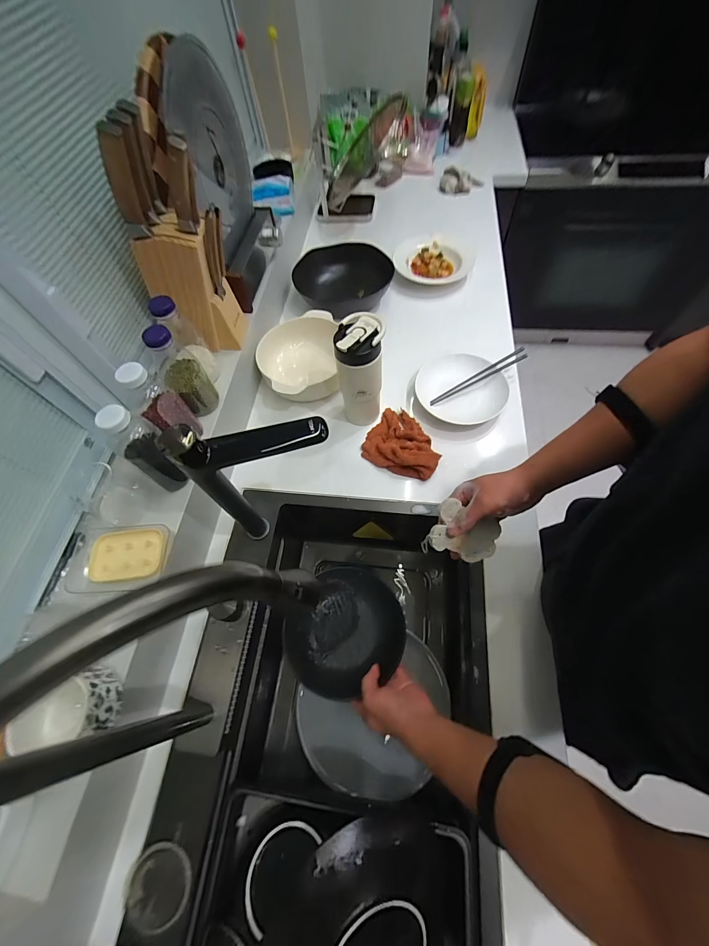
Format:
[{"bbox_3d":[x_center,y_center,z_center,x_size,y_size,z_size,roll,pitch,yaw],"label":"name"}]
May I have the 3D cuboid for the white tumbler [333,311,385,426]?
[{"bbox_3d":[0.013,-0.186,0.675,0.079,0.215,0.088,4,62,6],"label":"white tumbler"}]

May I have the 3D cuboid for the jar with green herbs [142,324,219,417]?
[{"bbox_3d":[-0.298,-0.175,0.591,0.064,0.163,0.071,-36,66,-15],"label":"jar with green herbs"}]

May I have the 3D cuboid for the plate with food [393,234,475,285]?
[{"bbox_3d":[0.217,-0.598,0.978,0.207,0.036,0.226,-2,62,3],"label":"plate with food"}]

